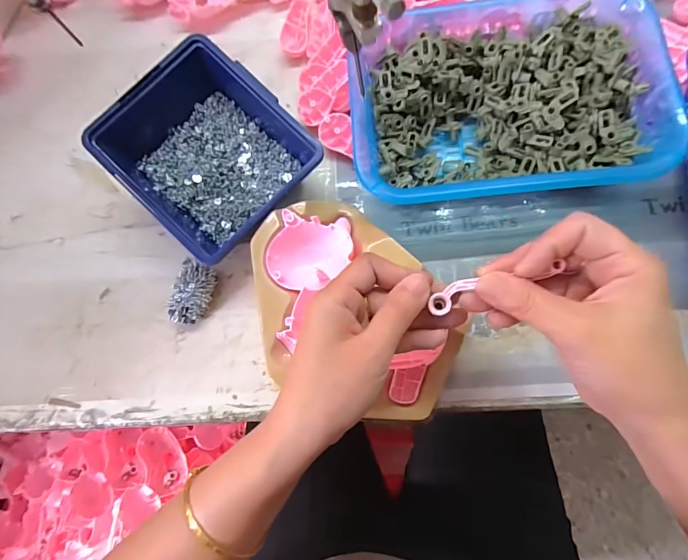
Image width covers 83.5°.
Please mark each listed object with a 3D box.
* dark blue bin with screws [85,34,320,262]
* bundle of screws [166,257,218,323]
[{"bbox_3d":[-0.118,-0.111,0.349,0.144,0.068,0.161,-44,77,-4],"label":"dark blue bin with screws"},{"bbox_3d":[-0.140,0.012,0.360,0.033,0.025,0.058,21,81,10],"label":"bundle of screws"}]

